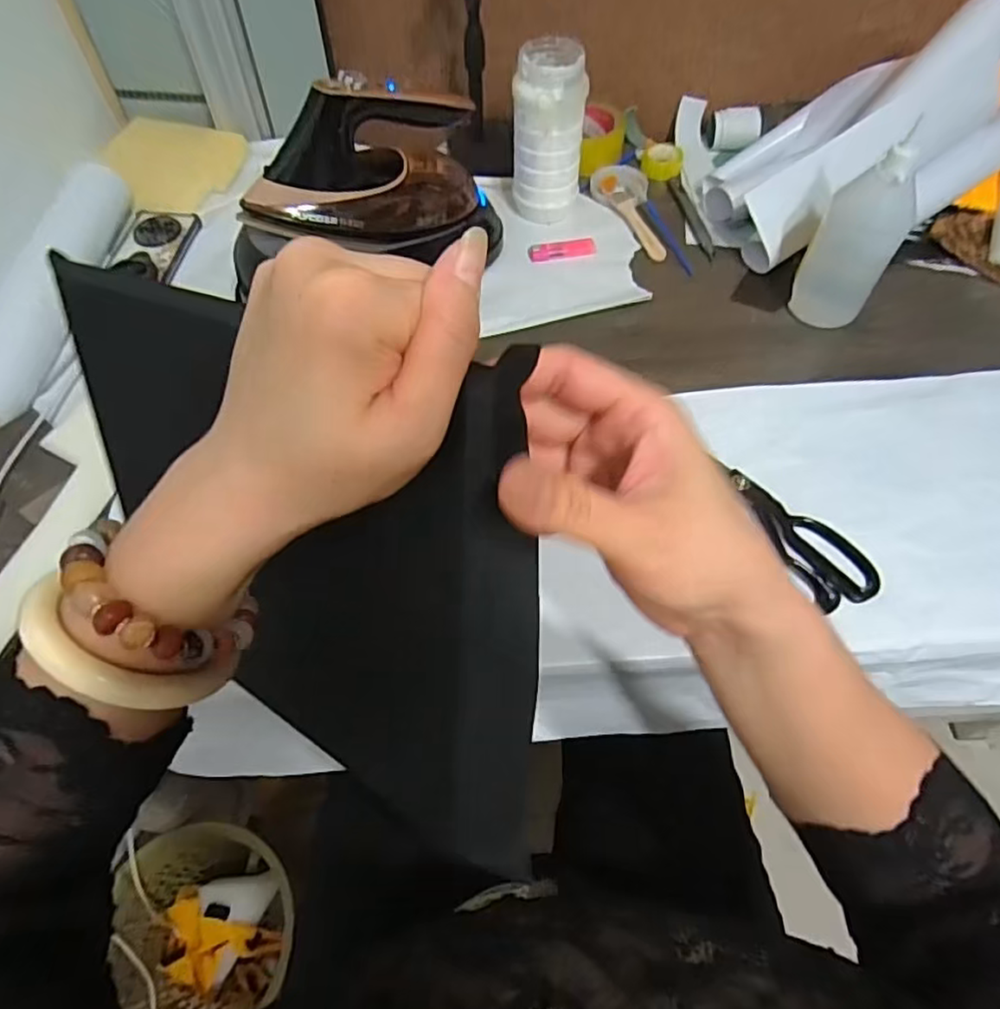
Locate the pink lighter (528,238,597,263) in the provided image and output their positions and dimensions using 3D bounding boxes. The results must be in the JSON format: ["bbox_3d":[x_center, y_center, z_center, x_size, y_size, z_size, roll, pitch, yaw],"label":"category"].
[{"bbox_3d":[0.074,-0.302,0.736,0.081,0.009,0.022,-13,60,-7],"label":"pink lighter"}]

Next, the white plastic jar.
[{"bbox_3d":[0.055,-0.414,0.704,0.075,0.167,0.069,4,59,3],"label":"white plastic jar"}]

